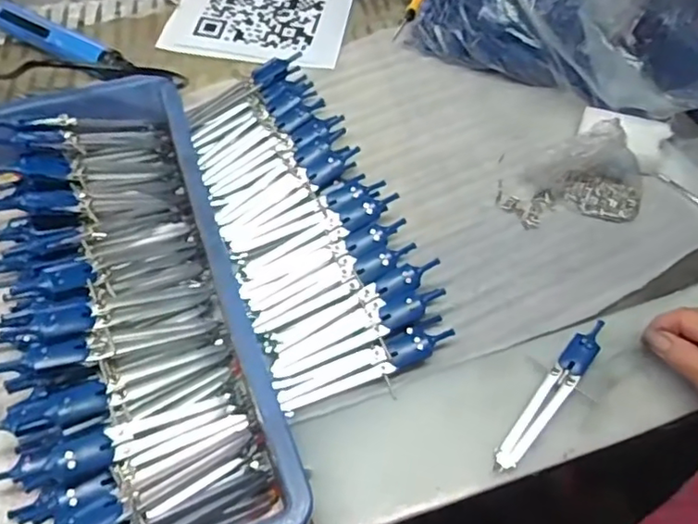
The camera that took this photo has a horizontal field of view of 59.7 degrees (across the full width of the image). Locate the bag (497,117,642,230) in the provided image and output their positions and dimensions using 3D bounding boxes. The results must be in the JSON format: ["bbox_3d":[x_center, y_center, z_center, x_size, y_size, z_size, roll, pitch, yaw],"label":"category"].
[{"bbox_3d":[0.208,-0.083,0.559,0.129,0.061,0.077,-2,56,-3],"label":"bag"}]

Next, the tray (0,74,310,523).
[{"bbox_3d":[-0.242,0.054,0.460,0.293,0.089,0.423,-17,58,-13],"label":"tray"}]

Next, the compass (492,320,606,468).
[{"bbox_3d":[0.153,0.097,0.456,0.021,0.014,0.146,35,61,20],"label":"compass"}]

